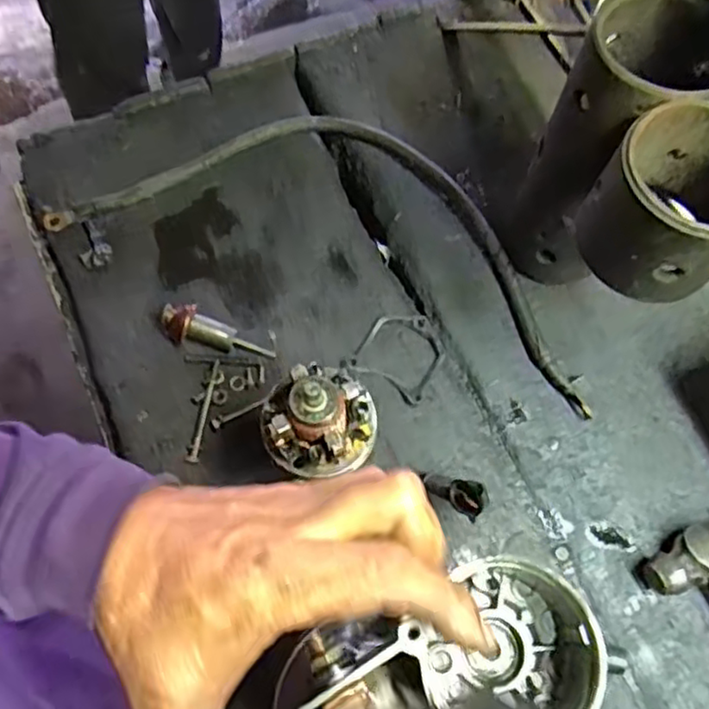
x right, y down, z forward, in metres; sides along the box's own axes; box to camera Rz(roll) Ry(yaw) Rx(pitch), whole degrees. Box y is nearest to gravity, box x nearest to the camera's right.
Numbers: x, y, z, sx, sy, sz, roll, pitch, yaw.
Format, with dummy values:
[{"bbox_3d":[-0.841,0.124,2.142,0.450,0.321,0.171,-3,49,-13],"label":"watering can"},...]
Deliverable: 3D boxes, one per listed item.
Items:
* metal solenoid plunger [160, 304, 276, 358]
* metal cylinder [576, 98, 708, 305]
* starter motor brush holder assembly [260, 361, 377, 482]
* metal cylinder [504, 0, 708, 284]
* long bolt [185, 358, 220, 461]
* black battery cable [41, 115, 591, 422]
[{"bbox_3d":[-0.115,-0.014,0.566,0.095,0.032,0.023,20,67,-9],"label":"metal solenoid plunger"},{"bbox_3d":[0.187,-0.086,0.396,0.082,0.081,0.087,1,68,-2],"label":"metal cylinder"},{"bbox_3d":[-0.022,0.040,0.411,0.066,0.046,0.061,1,68,-2],"label":"starter motor brush holder assembly"},{"bbox_3d":[0.185,-0.141,0.500,0.099,0.231,0.090,-39,74,-16],"label":"metal cylinder"},{"bbox_3d":[-0.120,0.045,0.545,0.008,0.004,0.086,10,67,5],"label":"long bolt"},{"bbox_3d":[-0.011,-0.123,0.608,0.487,0.027,0.199,21,69,7],"label":"black battery cable"}]

